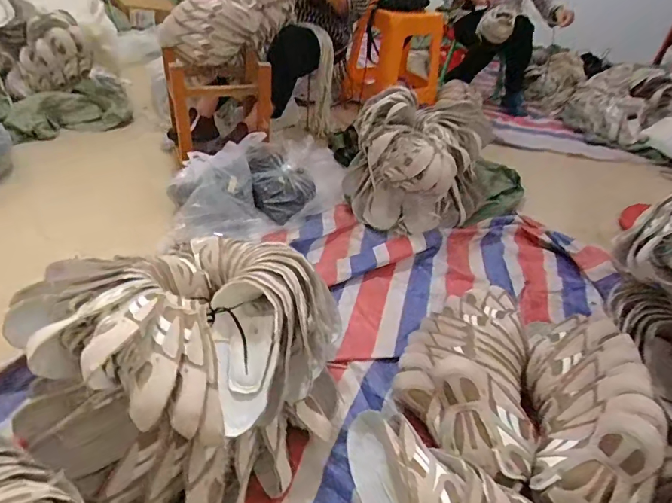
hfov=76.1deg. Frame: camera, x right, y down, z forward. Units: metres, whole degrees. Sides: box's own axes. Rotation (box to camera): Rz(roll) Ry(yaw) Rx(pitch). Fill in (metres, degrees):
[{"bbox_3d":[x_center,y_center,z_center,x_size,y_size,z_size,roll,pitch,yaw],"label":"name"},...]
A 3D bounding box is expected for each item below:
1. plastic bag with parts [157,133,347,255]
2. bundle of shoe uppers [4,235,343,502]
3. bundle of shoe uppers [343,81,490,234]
[{"bbox_3d":[-0.241,-0.218,1.395,0.665,0.187,0.304,-24,49,-33],"label":"plastic bag with parts"},{"bbox_3d":[-0.245,0.182,0.780,0.468,0.285,0.464,4,40,-4],"label":"bundle of shoe uppers"},{"bbox_3d":[0.266,-0.295,1.376,0.374,0.332,0.351,-19,46,-28],"label":"bundle of shoe uppers"}]

